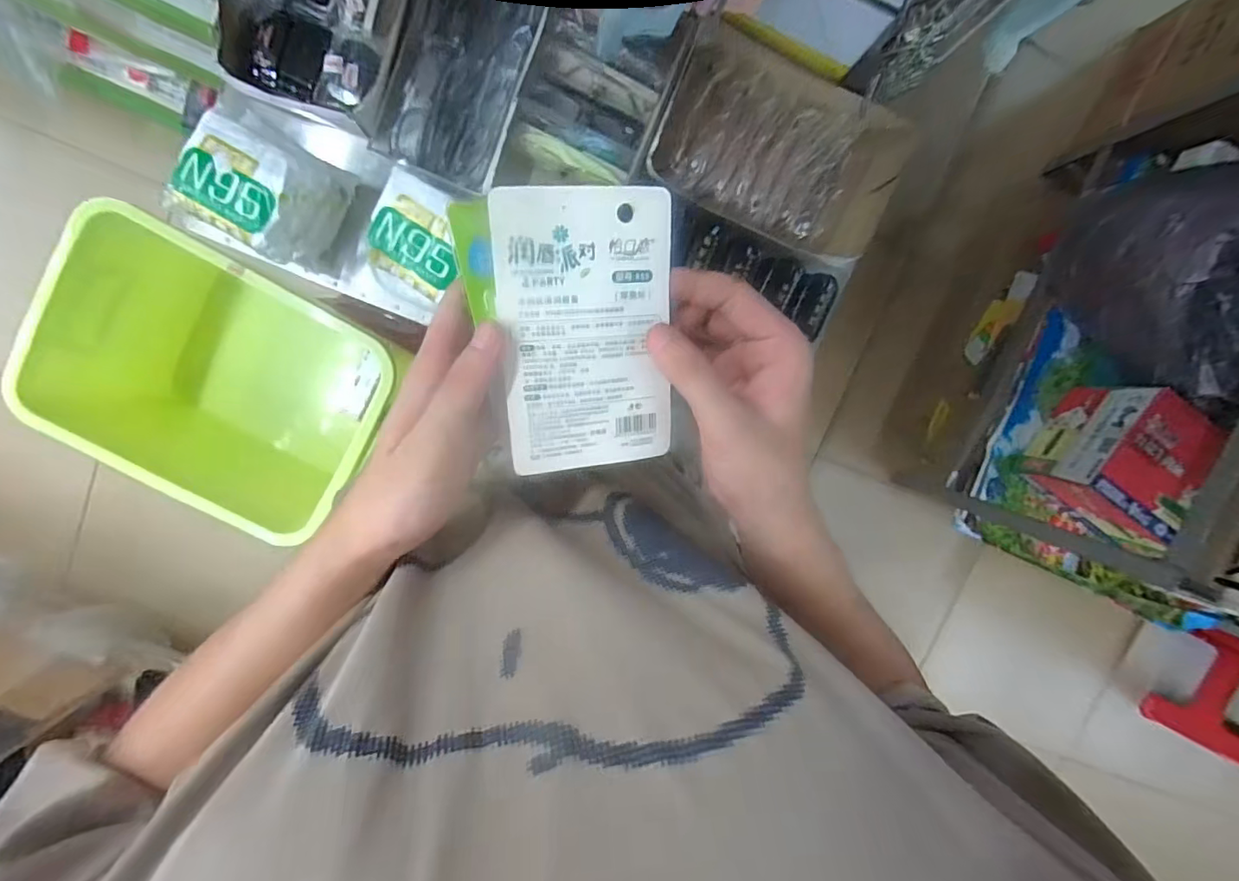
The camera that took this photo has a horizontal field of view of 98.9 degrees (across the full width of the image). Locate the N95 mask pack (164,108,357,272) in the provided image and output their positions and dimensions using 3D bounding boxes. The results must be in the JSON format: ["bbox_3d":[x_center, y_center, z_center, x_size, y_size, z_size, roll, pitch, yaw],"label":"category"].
[{"bbox_3d":[-0.386,-0.270,0.578,0.135,0.086,0.117,27,96,-7],"label":"N95 mask pack"}]

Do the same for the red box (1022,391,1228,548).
[{"bbox_3d":[1.112,0.031,1.183,0.209,0.221,0.258,31,96,-7],"label":"red box"}]

